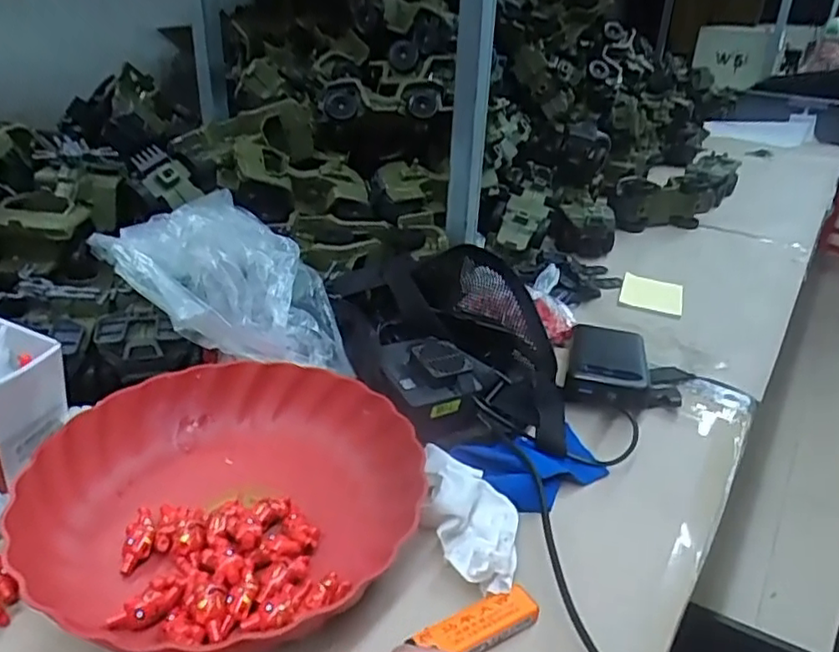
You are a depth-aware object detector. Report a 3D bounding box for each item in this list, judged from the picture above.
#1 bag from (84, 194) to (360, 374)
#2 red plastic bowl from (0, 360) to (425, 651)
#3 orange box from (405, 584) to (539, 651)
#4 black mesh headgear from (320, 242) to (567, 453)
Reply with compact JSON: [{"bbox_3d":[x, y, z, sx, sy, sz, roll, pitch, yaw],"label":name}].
[{"bbox_3d":[-0.177,-0.042,0.540,0.237,0.111,0.106,6,30,5],"label":"bag"},{"bbox_3d":[-0.125,0.113,0.427,0.234,0.068,0.214,2,30,-1],"label":"red plastic bowl"},{"bbox_3d":[0.033,0.176,0.362,0.073,0.018,0.025,-11,36,-28],"label":"orange box"},{"bbox_3d":[0.025,0.003,0.598,0.208,0.077,0.270,2,32,-9],"label":"black mesh headgear"}]

